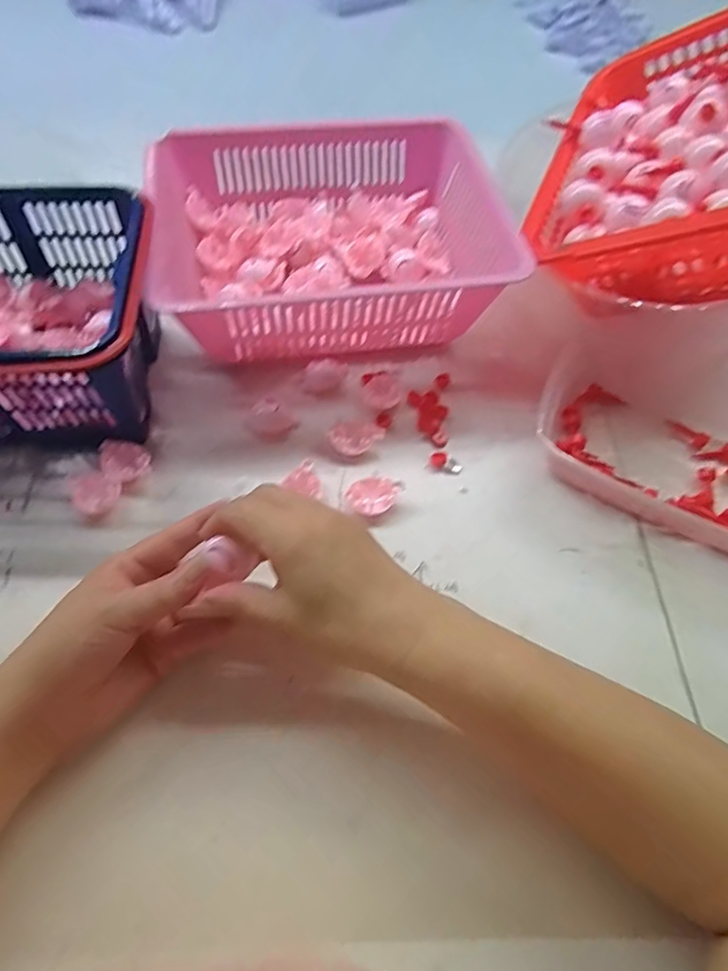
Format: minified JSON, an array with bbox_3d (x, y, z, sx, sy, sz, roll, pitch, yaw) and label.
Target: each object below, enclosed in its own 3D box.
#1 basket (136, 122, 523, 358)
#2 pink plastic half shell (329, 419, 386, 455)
[{"bbox_3d":[-0.029,-0.195,0.462,0.265,0.092,0.211,-9,61,-10],"label":"basket"},{"bbox_3d":[-0.006,-0.036,0.417,0.035,0.014,0.029,-35,68,-22],"label":"pink plastic half shell"}]

